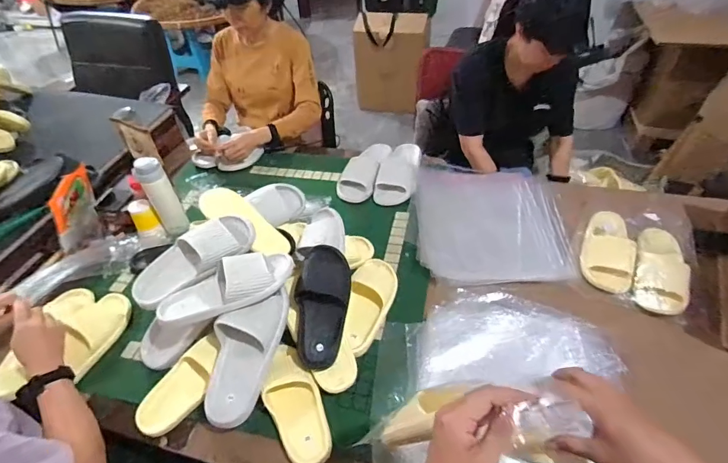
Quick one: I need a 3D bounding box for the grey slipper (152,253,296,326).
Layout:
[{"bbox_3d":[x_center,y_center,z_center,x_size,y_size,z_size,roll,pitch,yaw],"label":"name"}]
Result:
[{"bbox_3d":[-0.270,0.103,0.794,0.265,0.067,0.100,-17,48,-13],"label":"grey slipper"}]

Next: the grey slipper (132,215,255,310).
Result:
[{"bbox_3d":[-0.357,0.058,0.839,0.263,0.081,0.105,-33,51,-2],"label":"grey slipper"}]

